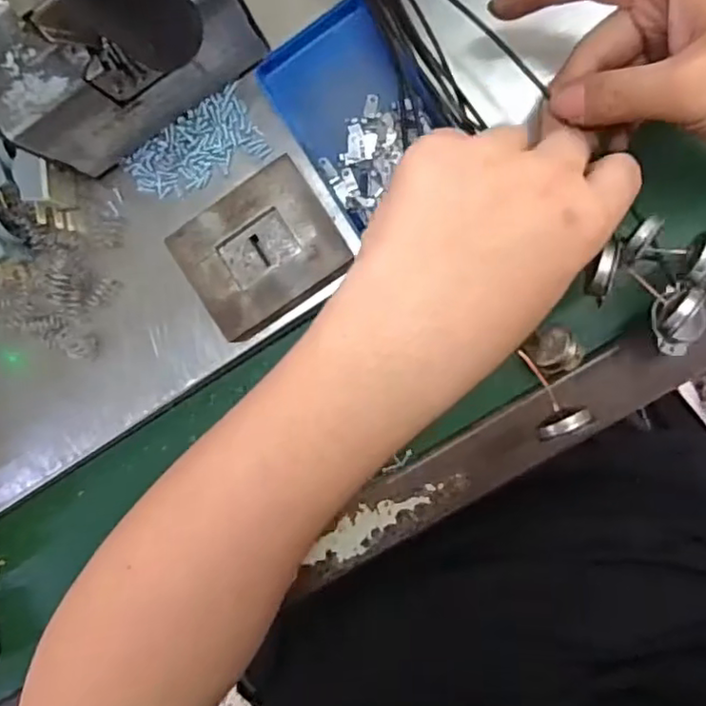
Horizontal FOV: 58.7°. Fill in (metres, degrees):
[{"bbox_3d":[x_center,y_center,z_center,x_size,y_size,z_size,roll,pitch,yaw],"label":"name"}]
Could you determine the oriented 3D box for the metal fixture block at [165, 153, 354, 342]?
[{"bbox_3d":[-0.047,-0.052,0.334,0.081,0.034,0.066,-33,89,8],"label":"metal fixture block"}]

